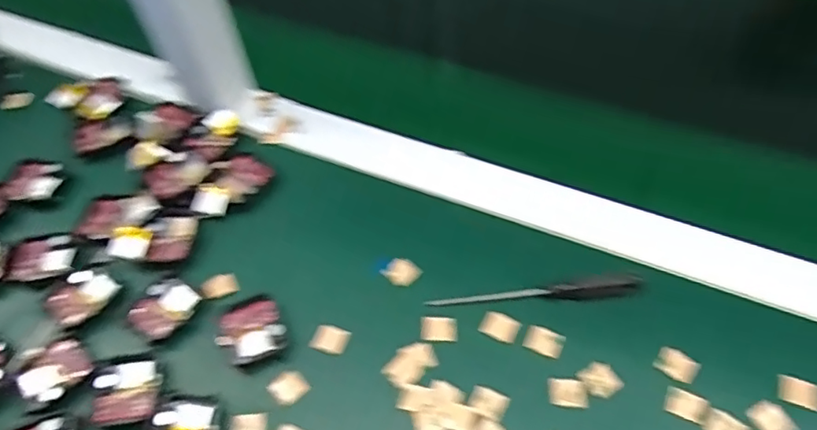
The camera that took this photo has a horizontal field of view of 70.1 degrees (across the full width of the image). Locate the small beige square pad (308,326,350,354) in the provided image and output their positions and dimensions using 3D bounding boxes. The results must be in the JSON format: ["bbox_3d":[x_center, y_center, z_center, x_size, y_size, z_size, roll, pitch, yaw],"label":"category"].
[{"bbox_3d":[-0.050,0.077,0.367,0.021,0.004,0.017,12,58,10],"label":"small beige square pad"}]

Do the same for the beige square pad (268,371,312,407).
[{"bbox_3d":[-0.072,0.104,0.352,0.020,0.004,0.018,-39,63,-21],"label":"beige square pad"}]

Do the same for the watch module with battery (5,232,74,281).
[{"bbox_3d":[-0.253,0.029,0.403,0.043,0.006,0.035,-3,56,0],"label":"watch module with battery"}]

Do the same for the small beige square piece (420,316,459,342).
[{"bbox_3d":[0.020,0.071,0.368,0.023,0.004,0.016,2,56,4],"label":"small beige square piece"}]

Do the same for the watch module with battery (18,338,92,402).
[{"bbox_3d":[-0.218,0.097,0.358,0.038,0.004,0.030,-40,63,-22],"label":"watch module with battery"}]

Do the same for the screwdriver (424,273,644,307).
[{"bbox_3d":[0.081,0.049,0.374,0.132,0.018,0.012,-4,56,0],"label":"screwdriver"}]

